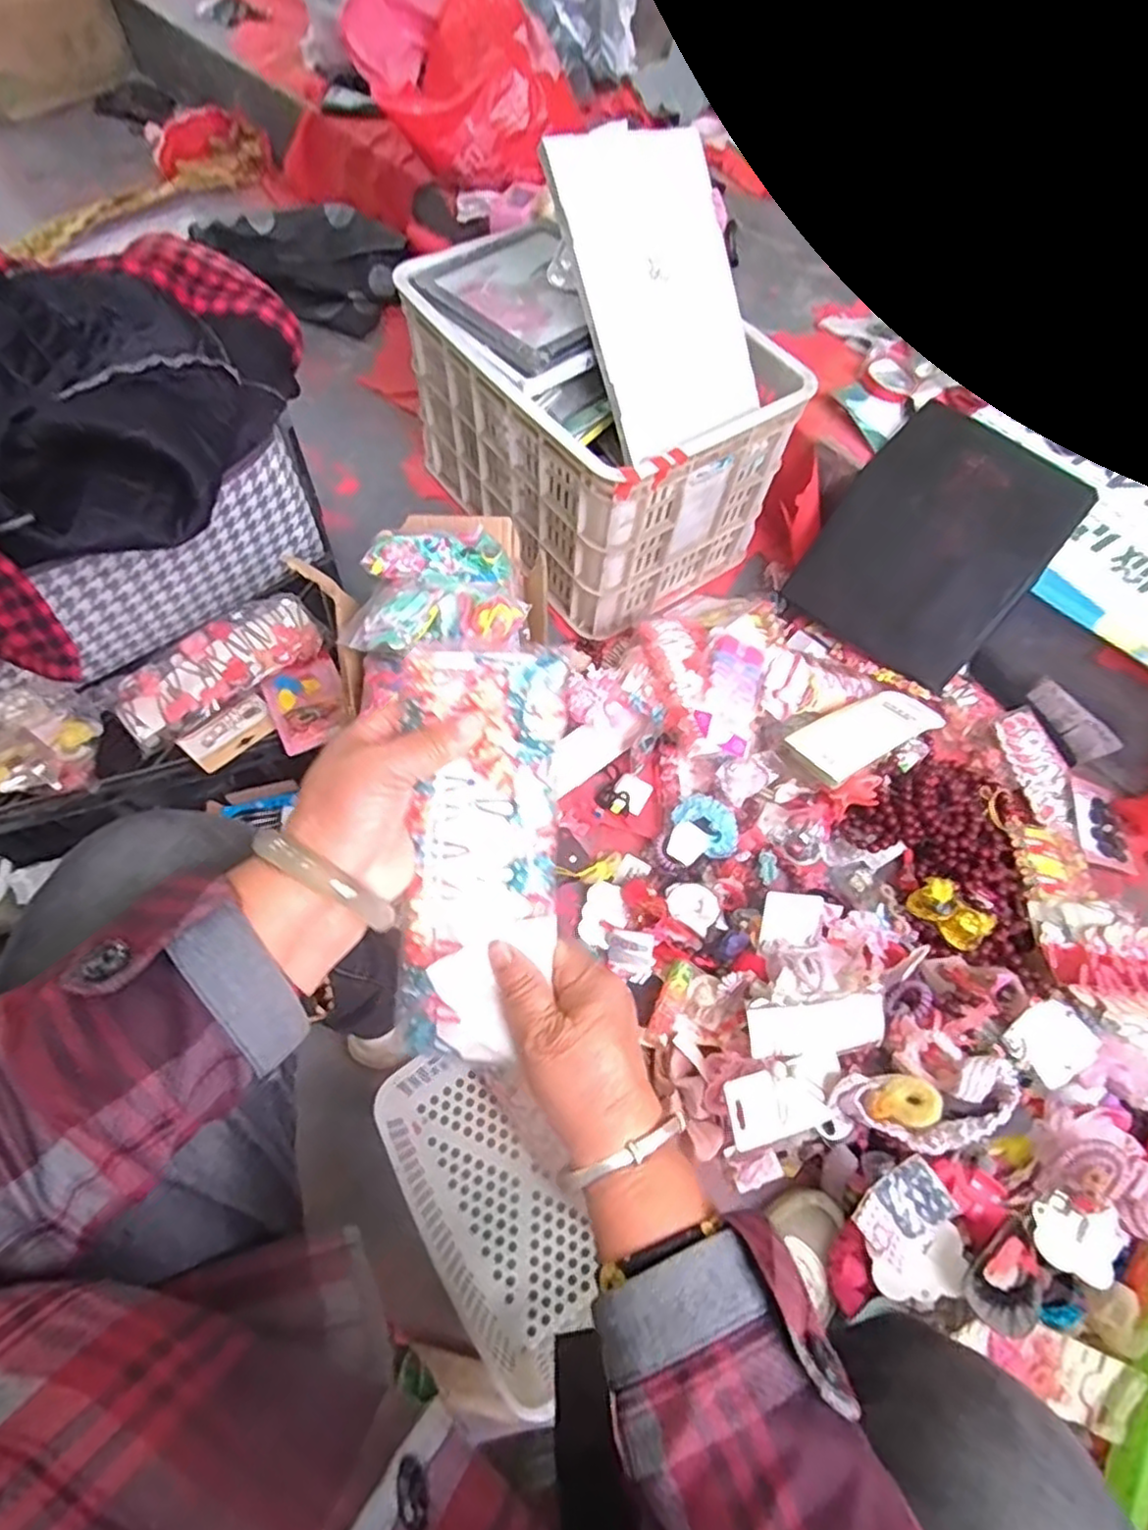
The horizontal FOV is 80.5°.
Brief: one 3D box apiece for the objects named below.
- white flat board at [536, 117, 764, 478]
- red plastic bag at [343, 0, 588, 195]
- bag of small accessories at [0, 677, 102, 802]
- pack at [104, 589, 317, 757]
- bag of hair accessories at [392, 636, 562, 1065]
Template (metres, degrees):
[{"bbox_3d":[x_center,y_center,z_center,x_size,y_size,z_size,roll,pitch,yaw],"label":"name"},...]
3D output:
[{"bbox_3d":[0.106,-0.571,0.821,0.208,0.016,0.343,-24,105,-16],"label":"white flat board"},{"bbox_3d":[-0.171,-1.138,1.097,0.347,0.218,0.305,-3,63,-6],"label":"red plastic bag"},{"bbox_3d":[-0.527,-0.022,0.649,0.111,0.053,0.106,-19,65,-13],"label":"bag of small accessories"},{"bbox_3d":[-0.377,-0.107,0.720,0.212,0.026,0.088,-37,71,-20],"label":"pack"},{"bbox_3d":[-0.051,0.048,0.353,0.089,0.036,0.214,7,92,0],"label":"bag of hair accessories"}]

